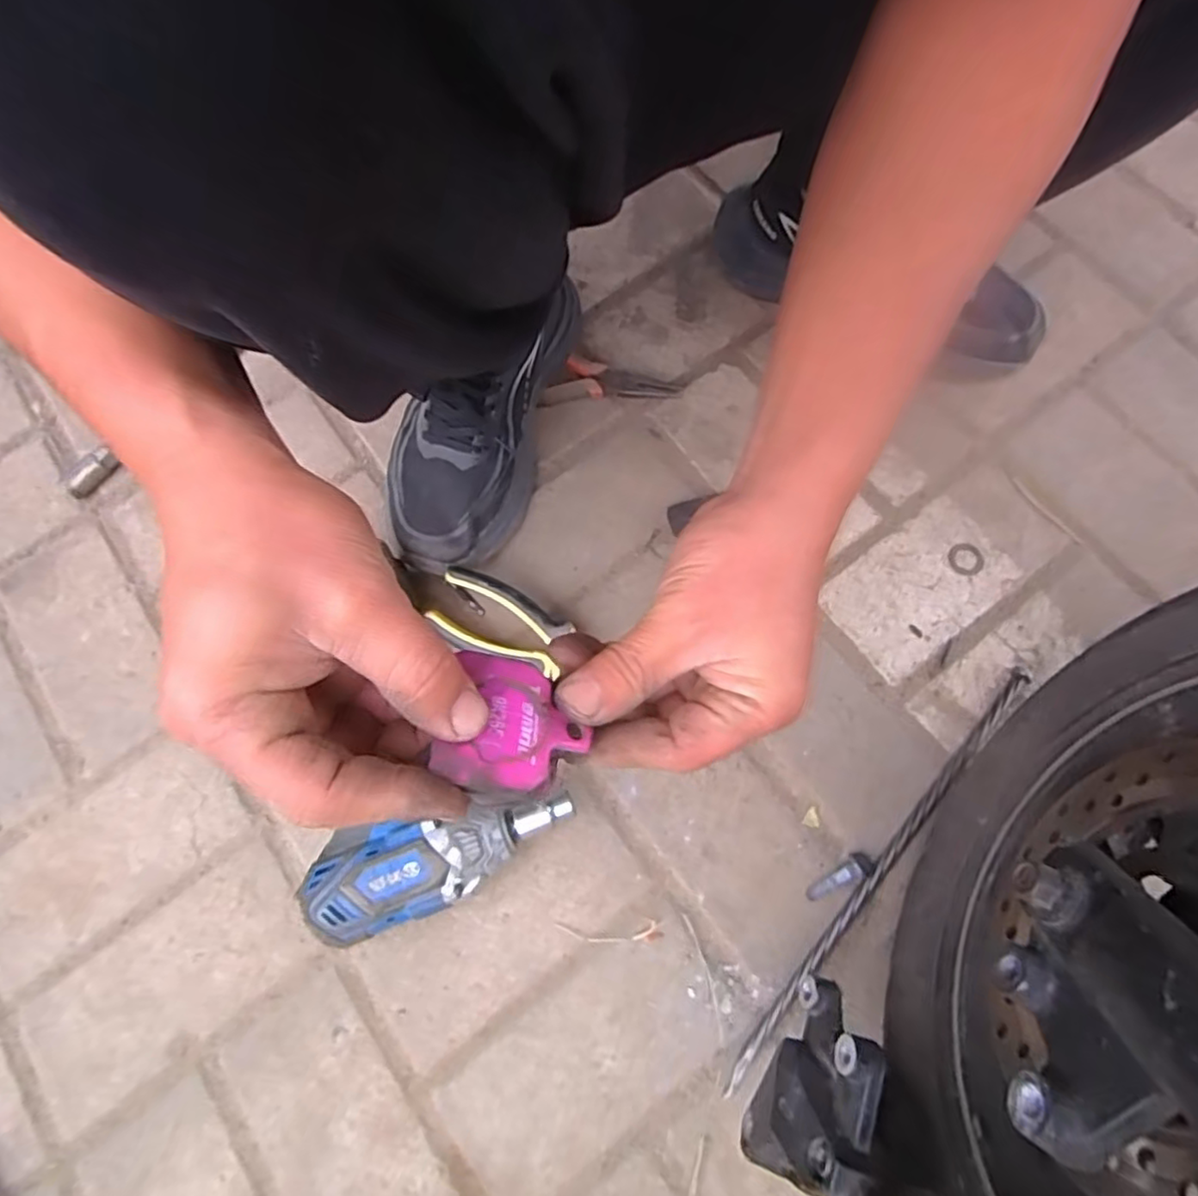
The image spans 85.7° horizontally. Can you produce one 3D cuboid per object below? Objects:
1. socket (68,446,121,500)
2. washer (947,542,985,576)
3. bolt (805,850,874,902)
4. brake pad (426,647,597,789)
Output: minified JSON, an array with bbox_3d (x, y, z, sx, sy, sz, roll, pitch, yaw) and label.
[{"bbox_3d":[-0.413,-0.100,0.529,0.015,0.016,0.045,36,78,11],"label":"socket"},{"bbox_3d":[0.279,-0.030,0.490,0.027,0.004,0.025,0,74,2],"label":"washer"},{"bbox_3d":[0.158,0.185,0.426,0.047,0.009,0.014,-31,75,-7],"label":"bolt"},{"bbox_3d":[-0.028,0.043,0.220,0.049,0.004,0.048,17,47,-13],"label":"brake pad"}]

